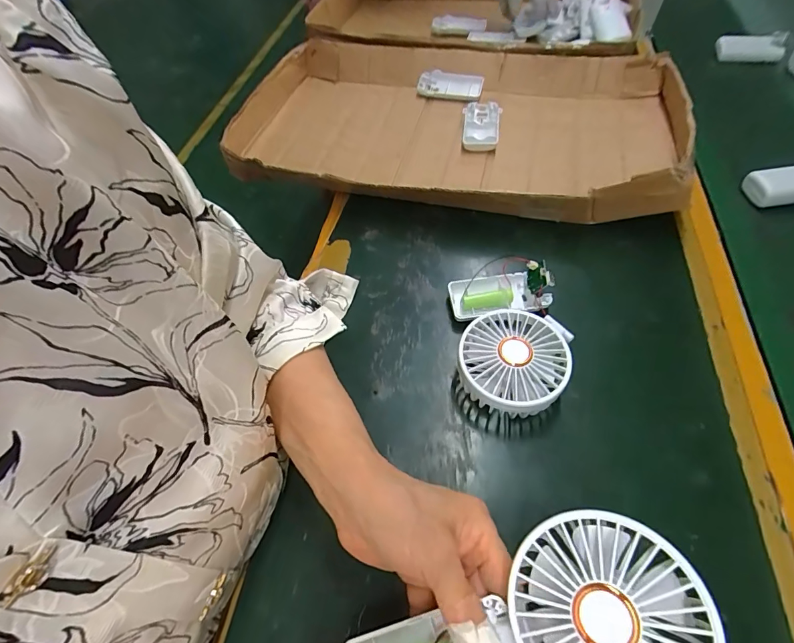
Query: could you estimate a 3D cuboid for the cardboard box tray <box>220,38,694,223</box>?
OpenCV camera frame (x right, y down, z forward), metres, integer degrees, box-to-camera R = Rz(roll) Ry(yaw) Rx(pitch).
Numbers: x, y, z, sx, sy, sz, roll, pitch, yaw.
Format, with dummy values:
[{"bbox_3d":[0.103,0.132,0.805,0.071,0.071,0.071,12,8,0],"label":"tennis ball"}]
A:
[{"bbox_3d":[0.068,-0.264,0.535,0.531,0.067,0.317,8,57,10],"label":"cardboard box tray"}]

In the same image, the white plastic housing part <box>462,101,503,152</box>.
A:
[{"bbox_3d":[0.110,-0.257,0.549,0.049,0.022,0.094,8,57,10],"label":"white plastic housing part"}]

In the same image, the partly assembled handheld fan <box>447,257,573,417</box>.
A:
[{"bbox_3d":[0.097,0.005,0.367,0.090,0.048,0.163,-2,55,3],"label":"partly assembled handheld fan"}]

